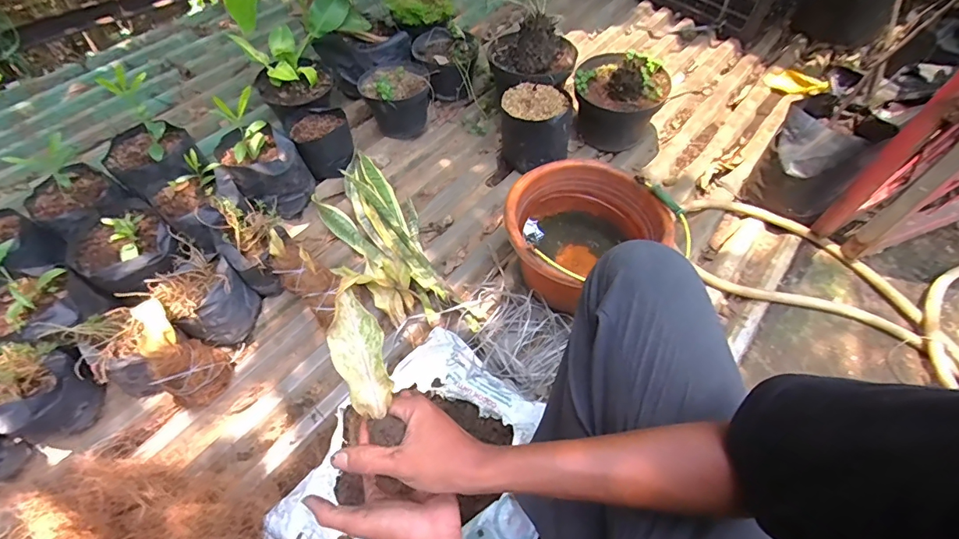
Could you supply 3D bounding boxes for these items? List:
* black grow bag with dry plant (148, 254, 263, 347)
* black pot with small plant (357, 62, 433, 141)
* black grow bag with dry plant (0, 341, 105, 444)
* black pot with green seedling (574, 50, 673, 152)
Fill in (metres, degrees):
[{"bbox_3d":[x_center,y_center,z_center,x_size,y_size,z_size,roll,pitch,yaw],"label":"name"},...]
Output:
[{"bbox_3d":[-0.497,0.054,0.829,0.143,0.112,0.128,32,61,18],"label":"black grow bag with dry plant"},{"bbox_3d":[-0.211,-0.425,1.153,0.174,0.145,0.157,-7,57,-7],"label":"black pot with small plant"},{"bbox_3d":[-0.716,0.194,0.721,0.144,0.121,0.133,10,56,4],"label":"black grow bag with dry plant"},{"bbox_3d":[0.352,-0.435,1.159,0.219,0.165,0.193,22,58,12],"label":"black pot with green seedling"}]

